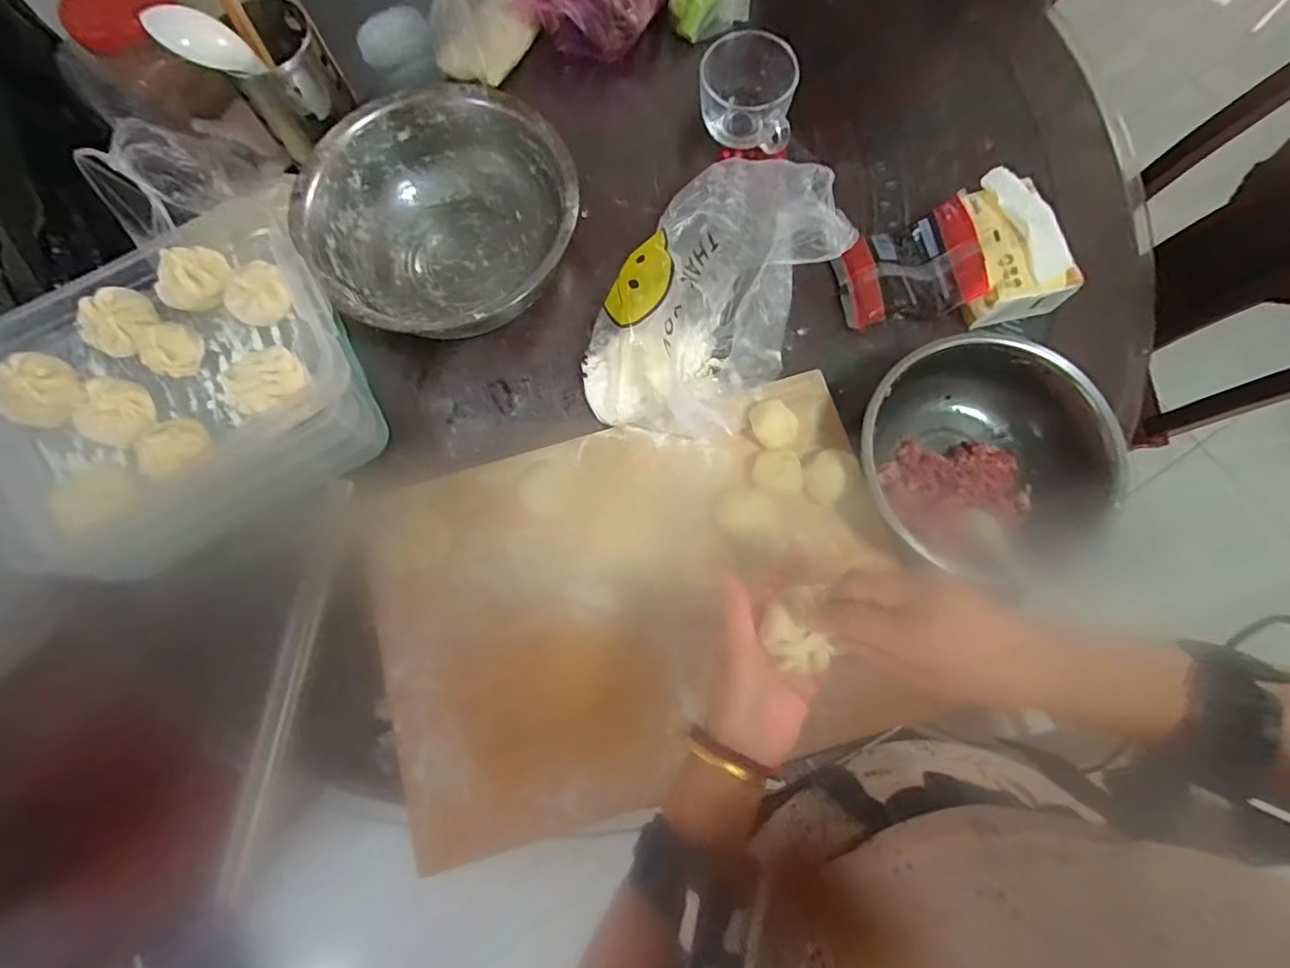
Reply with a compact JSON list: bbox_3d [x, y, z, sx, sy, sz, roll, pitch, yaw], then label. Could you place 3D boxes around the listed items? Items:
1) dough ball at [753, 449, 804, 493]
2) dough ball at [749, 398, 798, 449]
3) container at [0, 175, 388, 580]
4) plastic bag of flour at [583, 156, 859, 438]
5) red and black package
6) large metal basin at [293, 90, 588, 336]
[{"bbox_3d":[0.131,-0.012,0.545,0.046,0.022,0.041,1,73,3],"label":"dough ball"},{"bbox_3d":[0.129,-0.061,0.552,0.043,0.033,0.052,-33,75,-7],"label":"dough ball"},{"bbox_3d":[-0.435,-0.093,0.536,0.308,0.151,0.250,-34,78,-6],"label":"container"},{"bbox_3d":[0.065,-0.177,0.548,0.163,0.130,0.271,39,78,12],"label":"plastic bag of flour"},{"bbox_3d":[0.283,-0.235,0.600,0.132,0.055,0.107,-11,73,-1],"label":"red and black package"},{"bbox_3d":[-0.211,-0.274,0.603,0.268,0.110,0.269,-1,73,2],"label":"large metal basin"}]

